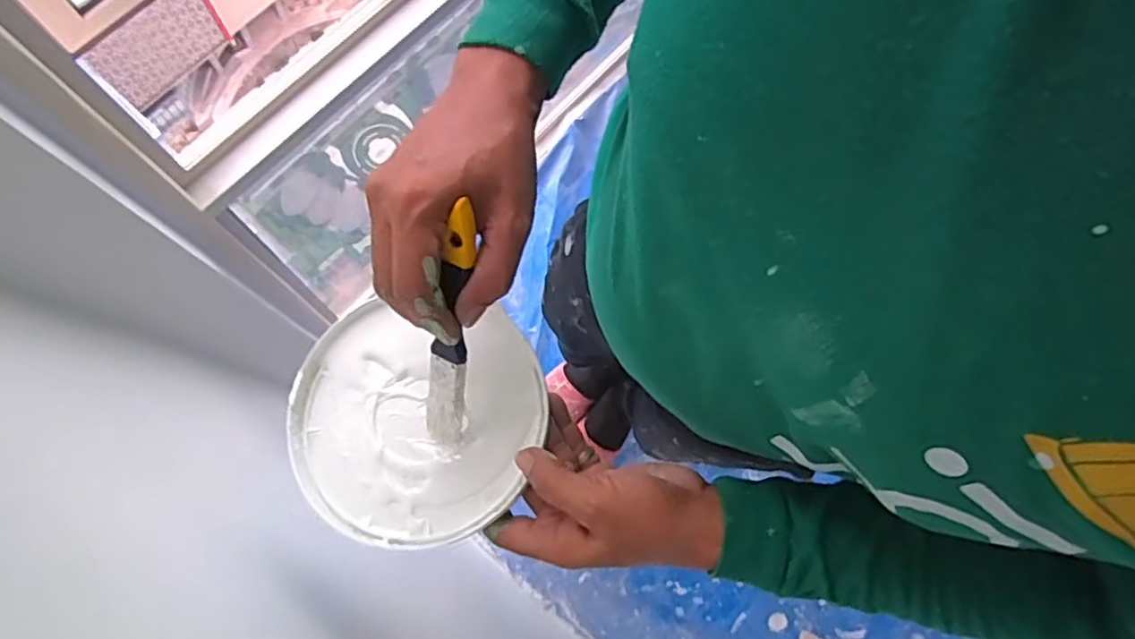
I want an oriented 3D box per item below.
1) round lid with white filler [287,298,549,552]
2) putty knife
[{"bbox_3d":[-0.102,0.069,0.454,0.164,0.030,0.153,0,78,-1],"label":"round lid with white filler"},{"bbox_3d":[-0.068,0.013,0.396,0.022,0.175,0.012,13,38,1],"label":"putty knife"}]

